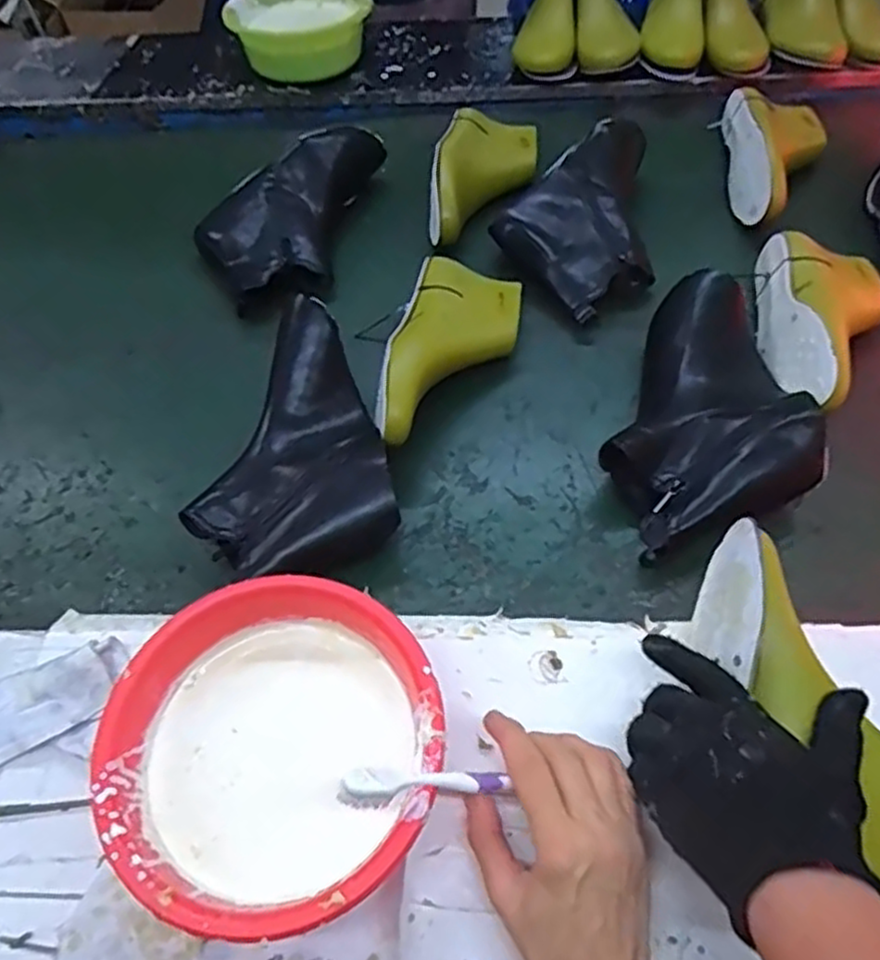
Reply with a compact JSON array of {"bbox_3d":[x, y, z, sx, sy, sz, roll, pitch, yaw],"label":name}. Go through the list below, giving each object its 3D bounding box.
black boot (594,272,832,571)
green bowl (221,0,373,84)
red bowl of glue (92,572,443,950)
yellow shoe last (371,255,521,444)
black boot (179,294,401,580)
[{"bbox_3d":[0.209,-0.065,0.621,0.177,0.061,0.237,-15,56,-6],"label":"black boot"},{"bbox_3d":[-0.188,-0.603,0.980,0.186,0.081,0.174,-2,56,3],"label":"green bowl"},{"bbox_3d":[-0.095,0.164,0.436,0.185,0.078,0.186,-2,56,3],"label":"red bowl of glue"},{"bbox_3d":[0.010,-0.115,0.660,0.115,0.072,0.225,4,56,7],"label":"yellow shoe last"},{"bbox_3d":[-0.136,-0.021,0.600,0.165,0.082,0.231,-19,57,-9],"label":"black boot"}]

